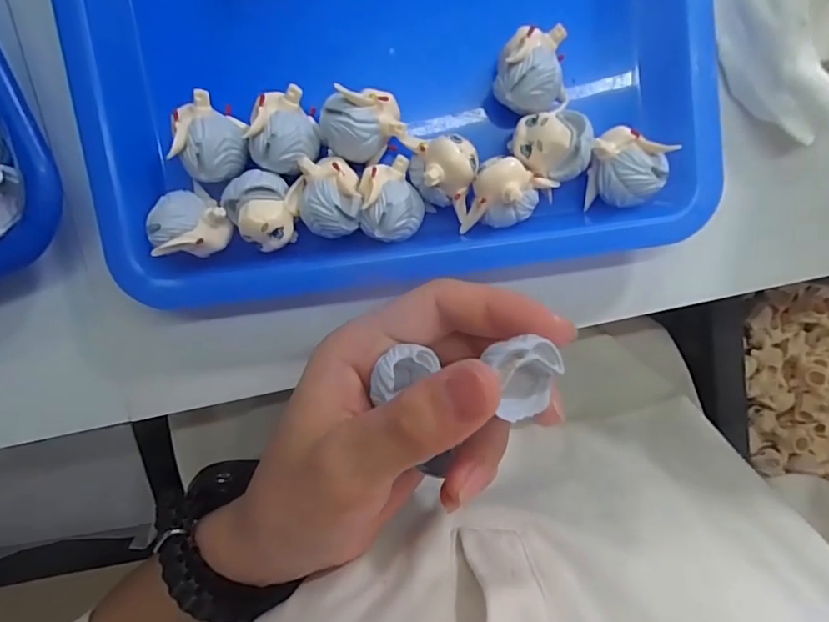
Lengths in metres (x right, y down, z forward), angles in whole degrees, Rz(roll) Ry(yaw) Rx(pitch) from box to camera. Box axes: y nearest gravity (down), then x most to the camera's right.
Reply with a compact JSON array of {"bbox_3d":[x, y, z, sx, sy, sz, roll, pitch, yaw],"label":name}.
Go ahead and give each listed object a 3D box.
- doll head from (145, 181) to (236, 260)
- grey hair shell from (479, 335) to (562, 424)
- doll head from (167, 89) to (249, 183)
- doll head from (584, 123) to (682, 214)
[{"bbox_3d":[-0.081,-0.031,0.187,0.025,0.022,0.024,0,98,0],"label":"doll head"},{"bbox_3d":[0.030,0.018,0.140,0.020,0.015,0.024,-10,97,1],"label":"grey hair shell"},{"bbox_3d":[-0.073,-0.060,0.183,0.025,0.020,0.026,0,98,0],"label":"doll head"},{"bbox_3d":[0.077,-0.052,0.188,0.025,0.020,0.027,-9,97,1],"label":"doll head"}]

